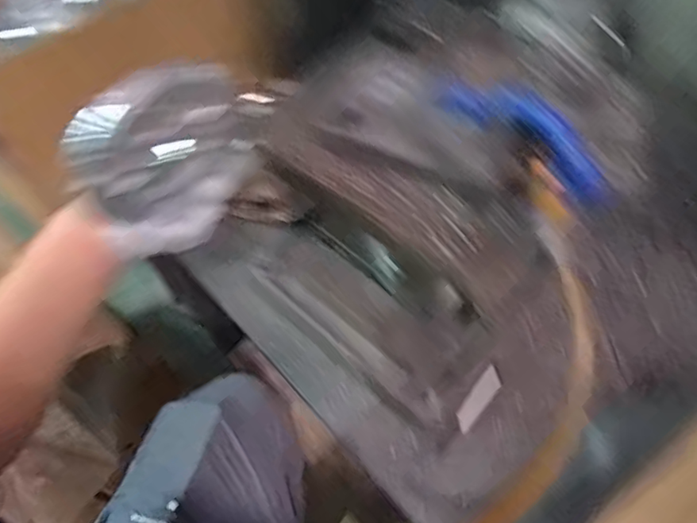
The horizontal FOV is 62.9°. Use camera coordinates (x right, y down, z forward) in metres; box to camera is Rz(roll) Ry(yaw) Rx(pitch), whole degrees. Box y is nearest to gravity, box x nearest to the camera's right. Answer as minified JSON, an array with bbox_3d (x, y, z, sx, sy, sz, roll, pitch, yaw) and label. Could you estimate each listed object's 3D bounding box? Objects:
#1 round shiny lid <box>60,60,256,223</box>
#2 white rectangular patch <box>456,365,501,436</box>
[{"bbox_3d":[-0.127,-0.081,0.403,0.128,0.123,0.022,-31,64,-16],"label":"round shiny lid"},{"bbox_3d":[0.159,0.168,0.696,0.027,0.004,0.084,43,71,-5],"label":"white rectangular patch"}]

